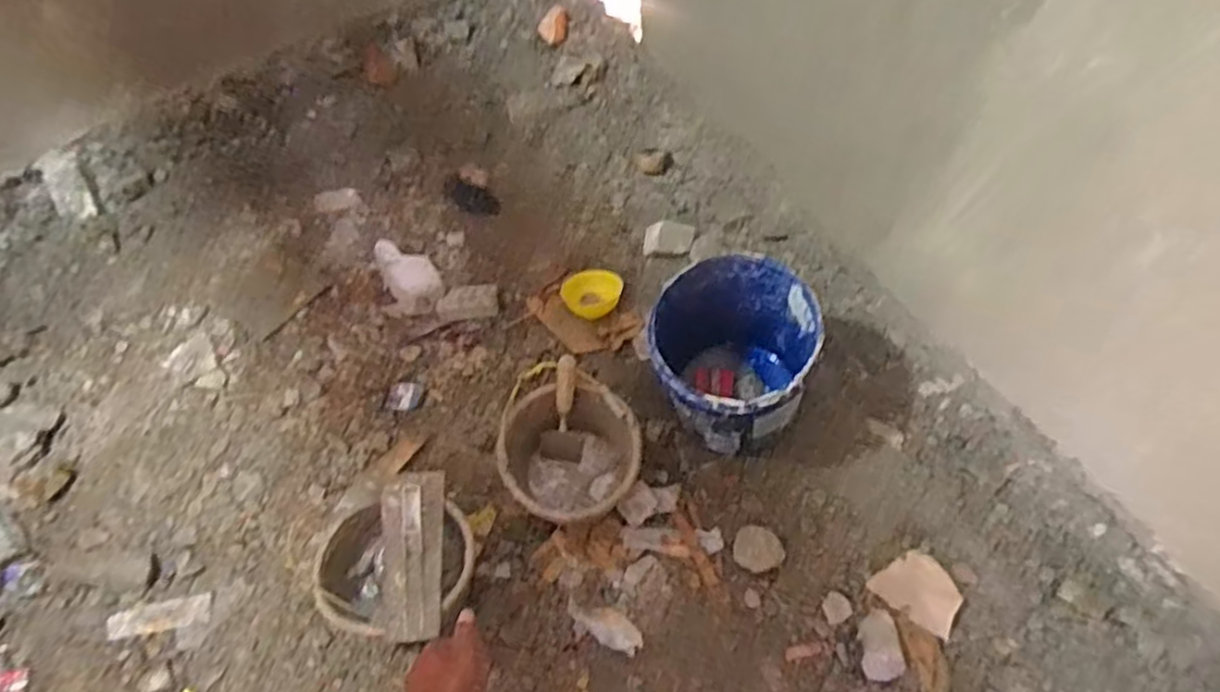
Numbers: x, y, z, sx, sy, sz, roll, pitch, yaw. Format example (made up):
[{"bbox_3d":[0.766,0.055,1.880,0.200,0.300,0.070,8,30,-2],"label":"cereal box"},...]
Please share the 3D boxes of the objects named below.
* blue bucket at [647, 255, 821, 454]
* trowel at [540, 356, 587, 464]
[{"bbox_3d":[0.232,0.038,1.460,0.287,0.342,0.310,0,62,0],"label":"blue bucket"},{"bbox_3d":[-0.091,0.128,1.455,0.092,0.229,0.039,8,30,5],"label":"trowel"}]

